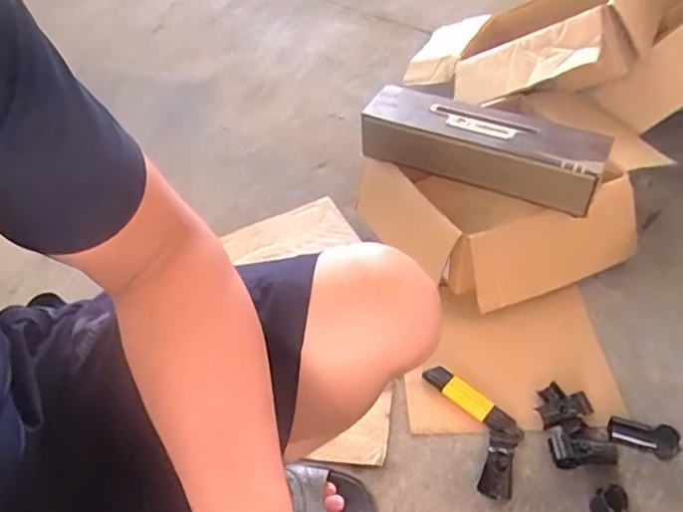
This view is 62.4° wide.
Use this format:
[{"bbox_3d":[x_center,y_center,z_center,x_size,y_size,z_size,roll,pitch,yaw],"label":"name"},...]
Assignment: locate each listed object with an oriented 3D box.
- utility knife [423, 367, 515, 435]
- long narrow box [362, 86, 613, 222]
[{"bbox_3d":[0.175,0.199,0.781,0.138,0.017,0.032,32,56,30],"label":"utility knife"},{"bbox_3d":[0.220,-0.181,0.913,0.385,0.094,0.104,22,52,23],"label":"long narrow box"}]

